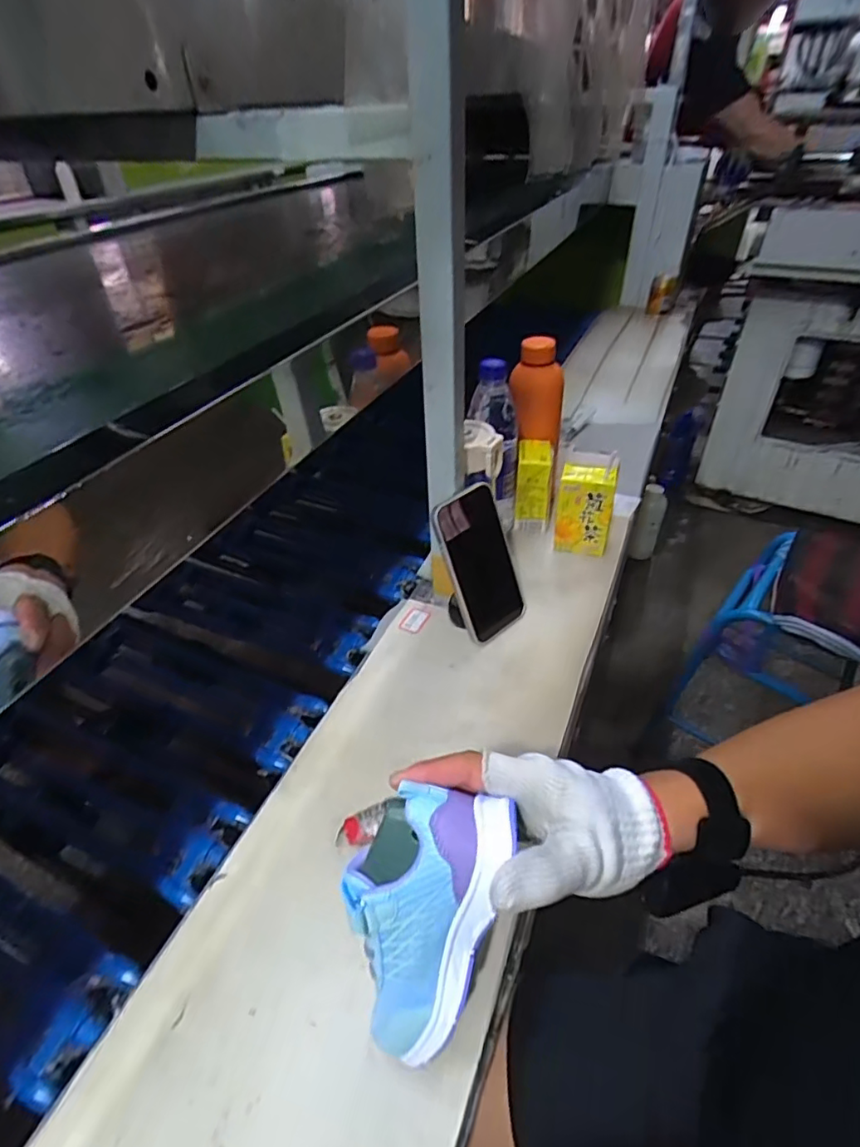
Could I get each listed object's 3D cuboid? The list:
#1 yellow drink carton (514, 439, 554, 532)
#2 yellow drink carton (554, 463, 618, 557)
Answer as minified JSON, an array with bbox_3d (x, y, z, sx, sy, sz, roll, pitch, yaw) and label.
[{"bbox_3d":[0.139,-0.114,0.751,0.046,0.112,0.061,4,40,9],"label":"yellow drink carton"},{"bbox_3d":[0.191,-0.076,0.697,0.065,0.119,0.033,3,39,11],"label":"yellow drink carton"}]

